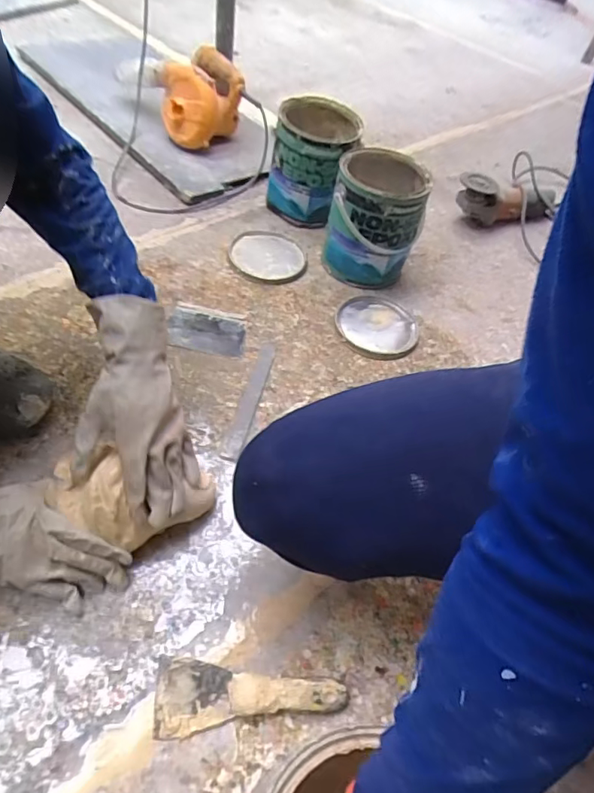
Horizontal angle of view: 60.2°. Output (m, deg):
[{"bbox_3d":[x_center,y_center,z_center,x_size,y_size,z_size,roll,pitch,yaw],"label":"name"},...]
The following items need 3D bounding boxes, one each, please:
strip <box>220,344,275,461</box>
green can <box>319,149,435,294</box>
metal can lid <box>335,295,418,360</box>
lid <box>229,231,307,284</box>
[{"bbox_3d":[-0.068,0.001,0.762,0.022,0.008,0.228,15,50,2],"label":"strip"},{"bbox_3d":[0.144,-0.325,0.955,0.161,0.184,0.182,13,49,4],"label":"green can"},{"bbox_3d":[0.141,-0.123,0.896,0.141,0.015,0.154,5,50,-6],"label":"metal can lid"},{"bbox_3d":[-0.055,-0.271,0.982,0.140,0.017,0.162,9,50,-3],"label":"lid"}]

